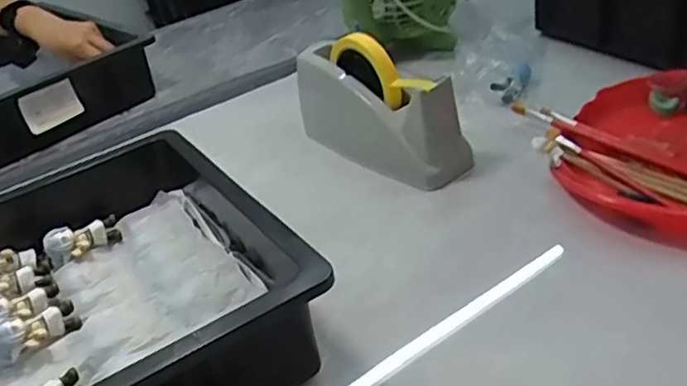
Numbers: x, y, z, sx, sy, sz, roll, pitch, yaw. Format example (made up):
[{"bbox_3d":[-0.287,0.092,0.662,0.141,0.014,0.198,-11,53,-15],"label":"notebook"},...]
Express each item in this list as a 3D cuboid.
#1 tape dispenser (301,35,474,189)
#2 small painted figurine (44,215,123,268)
[{"bbox_3d":[0.033,-0.094,0.676,0.072,0.124,0.213,-29,37,-25],"label":"tape dispenser"},{"bbox_3d":[-0.234,0.043,0.564,0.063,0.026,0.028,-22,36,-22],"label":"small painted figurine"}]

